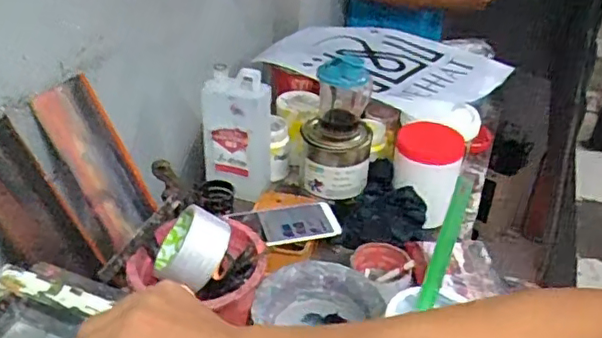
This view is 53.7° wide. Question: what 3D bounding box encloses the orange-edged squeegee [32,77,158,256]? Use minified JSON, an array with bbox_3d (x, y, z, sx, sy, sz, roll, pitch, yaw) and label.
[{"bbox_3d":[-0.259,-0.013,0.768,0.027,0.209,0.090,-13,22,27],"label":"orange-edged squeegee"}]

